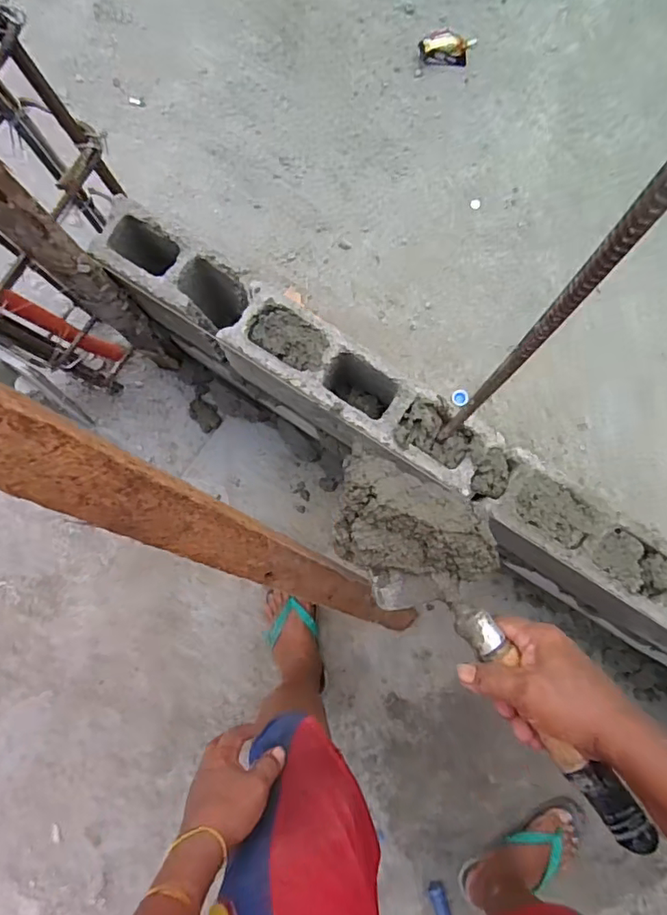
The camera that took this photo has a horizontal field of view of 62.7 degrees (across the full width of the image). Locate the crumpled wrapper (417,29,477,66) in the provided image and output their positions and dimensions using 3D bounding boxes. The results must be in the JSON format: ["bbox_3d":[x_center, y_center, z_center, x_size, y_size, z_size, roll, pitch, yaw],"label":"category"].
[{"bbox_3d":[0.260,-0.918,1.229,0.130,0.040,0.064,-5,84,0],"label":"crumpled wrapper"}]

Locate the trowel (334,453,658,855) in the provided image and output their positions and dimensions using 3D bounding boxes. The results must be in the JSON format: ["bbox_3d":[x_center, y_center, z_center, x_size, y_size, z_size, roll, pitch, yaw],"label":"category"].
[{"bbox_3d":[0.131,0.152,0.459,0.111,0.077,0.366,-36,82,-3],"label":"trowel"}]

